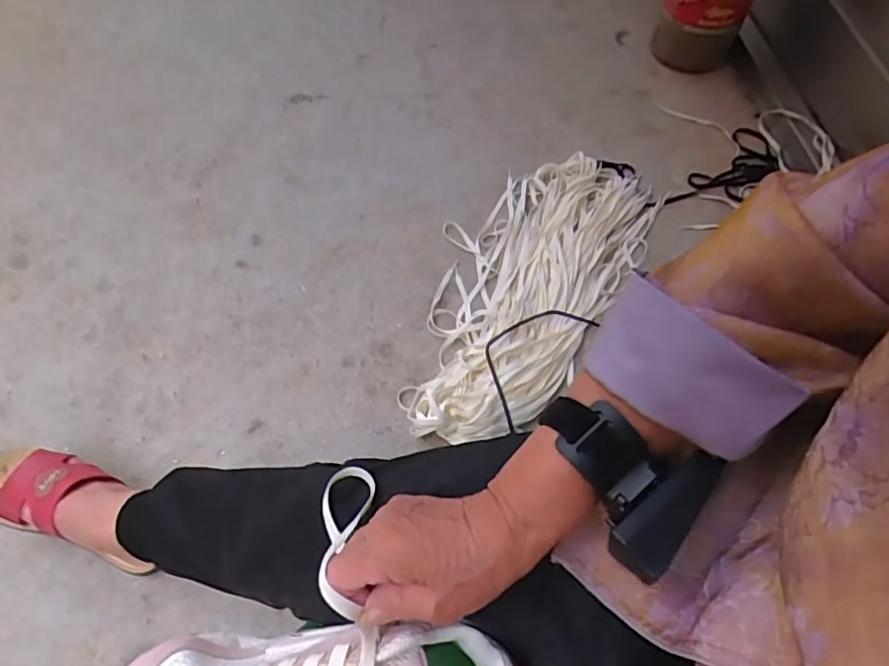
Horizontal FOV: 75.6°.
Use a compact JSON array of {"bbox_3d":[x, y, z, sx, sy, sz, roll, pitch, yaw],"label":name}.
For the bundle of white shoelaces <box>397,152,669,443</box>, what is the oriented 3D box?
[{"bbox_3d":[0.126,-0.104,0.889,0.273,0.055,0.627,31,64,15],"label":"bundle of white shoelaces"}]

